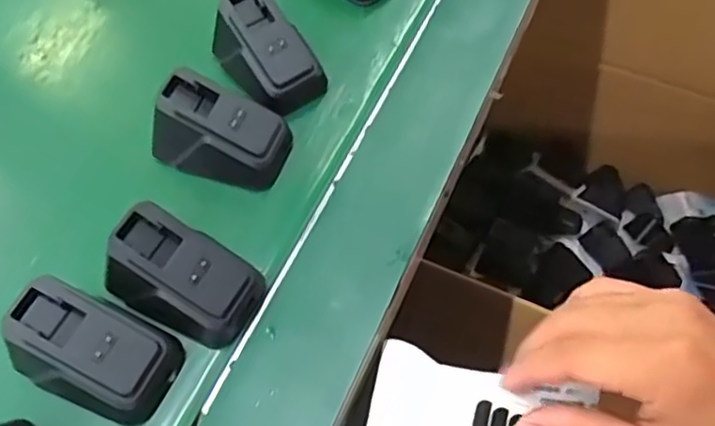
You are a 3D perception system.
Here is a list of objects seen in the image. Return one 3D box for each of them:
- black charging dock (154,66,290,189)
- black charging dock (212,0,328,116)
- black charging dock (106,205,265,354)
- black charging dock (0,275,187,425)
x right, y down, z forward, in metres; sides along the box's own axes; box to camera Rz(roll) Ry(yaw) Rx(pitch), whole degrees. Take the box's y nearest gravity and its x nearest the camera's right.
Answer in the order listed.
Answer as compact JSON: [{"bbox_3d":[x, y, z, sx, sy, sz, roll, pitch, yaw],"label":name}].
[{"bbox_3d":[-0.070,-0.042,0.333,0.068,0.038,0.036,14,61,9],"label":"black charging dock"},{"bbox_3d":[-0.049,-0.091,0.357,0.043,0.039,0.065,-38,66,-19],"label":"black charging dock"},{"bbox_3d":[-0.079,0.030,0.293,0.064,0.042,0.042,20,62,12],"label":"black charging dock"},{"bbox_3d":[-0.113,0.058,0.273,0.062,0.037,0.042,18,61,11],"label":"black charging dock"}]

